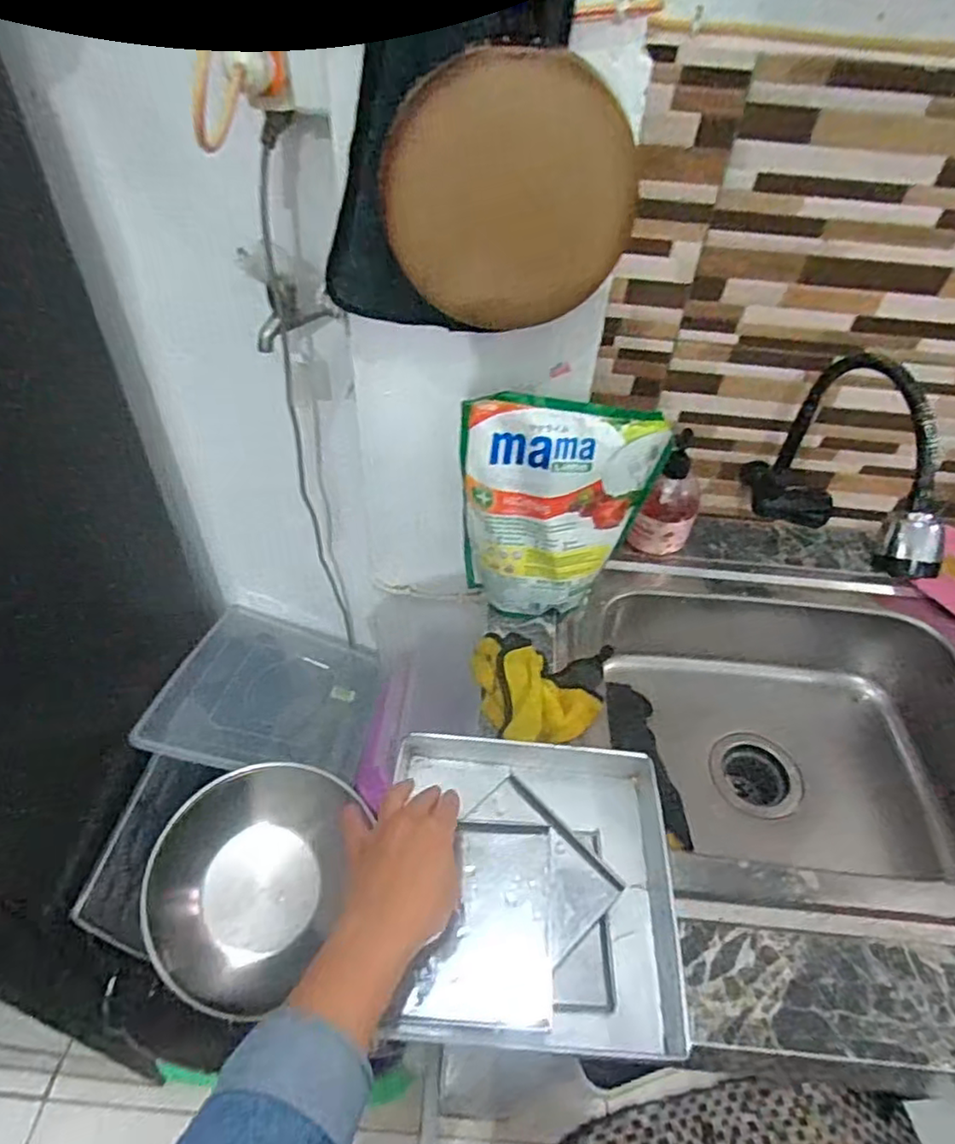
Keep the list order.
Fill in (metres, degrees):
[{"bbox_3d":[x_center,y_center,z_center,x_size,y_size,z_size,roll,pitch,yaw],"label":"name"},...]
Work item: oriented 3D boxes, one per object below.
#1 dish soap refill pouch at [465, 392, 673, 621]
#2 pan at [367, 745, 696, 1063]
[{"bbox_3d":[0.078,-0.056,0.674,0.199,0.227,0.076,9,47,4],"label":"dish soap refill pouch"},{"bbox_3d":[0.049,0.252,0.537,0.228,0.045,0.231,4,46,-1],"label":"pan"}]

